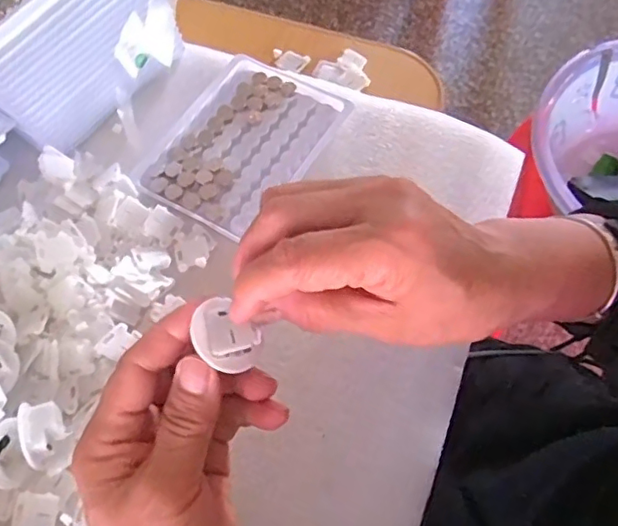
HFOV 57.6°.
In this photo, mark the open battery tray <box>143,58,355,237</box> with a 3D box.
[{"bbox_3d":[-0.044,-0.080,0.372,0.091,0.010,0.127,28,68,13],"label":"open battery tray"}]

